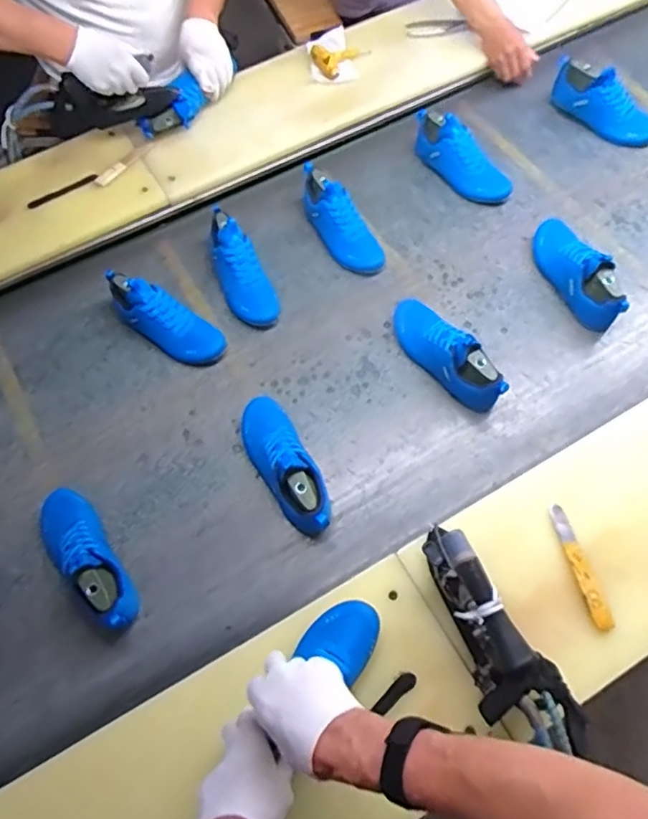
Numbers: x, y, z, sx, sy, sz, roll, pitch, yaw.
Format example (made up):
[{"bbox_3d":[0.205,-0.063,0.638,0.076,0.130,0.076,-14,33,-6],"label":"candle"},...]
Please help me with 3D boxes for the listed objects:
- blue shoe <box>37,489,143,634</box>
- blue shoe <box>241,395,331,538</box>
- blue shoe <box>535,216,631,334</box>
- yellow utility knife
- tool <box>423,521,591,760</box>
[{"bbox_3d":[-0.338,0.203,0.804,0.083,0.091,0.241,-40,68,-15],"label":"blue shoe"},{"bbox_3d":[-0.062,0.075,0.843,0.078,0.085,0.240,-25,65,-9],"label":"blue shoe"},{"bbox_3d":[0.428,-0.247,0.972,0.081,0.085,0.236,-12,64,-3],"label":"blue shoe"},{"bbox_3d":[0.332,0.202,0.743,0.030,0.012,0.162,-12,61,-3],"label":"yellow utility knife"},{"bbox_3d":[0.199,0.260,0.675,0.103,0.103,0.263,-19,64,-6],"label":"tool"}]

